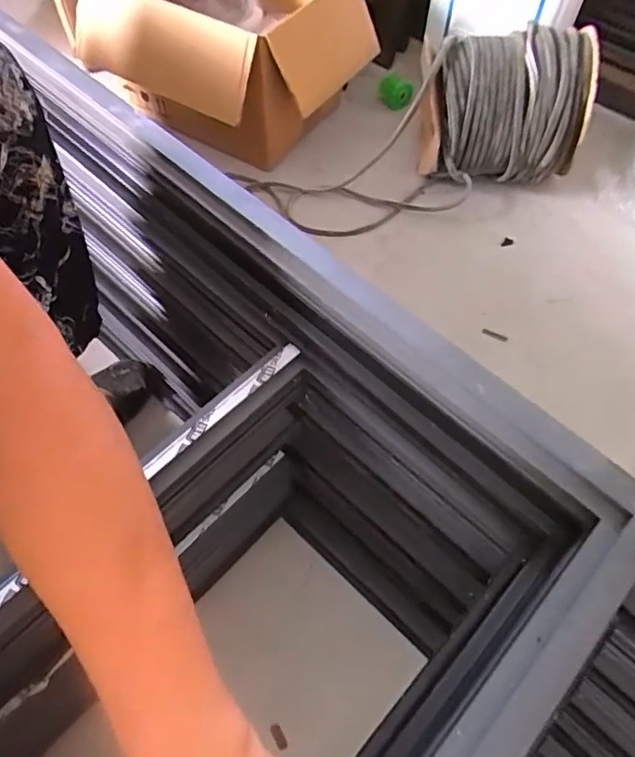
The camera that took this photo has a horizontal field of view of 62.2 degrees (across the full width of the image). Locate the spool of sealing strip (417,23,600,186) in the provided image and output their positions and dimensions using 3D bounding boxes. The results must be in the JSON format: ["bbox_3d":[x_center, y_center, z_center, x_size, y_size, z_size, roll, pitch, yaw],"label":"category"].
[{"bbox_3d":[0.339,-0.500,0.986,0.273,0.226,0.189,2,60,-1],"label":"spool of sealing strip"}]

